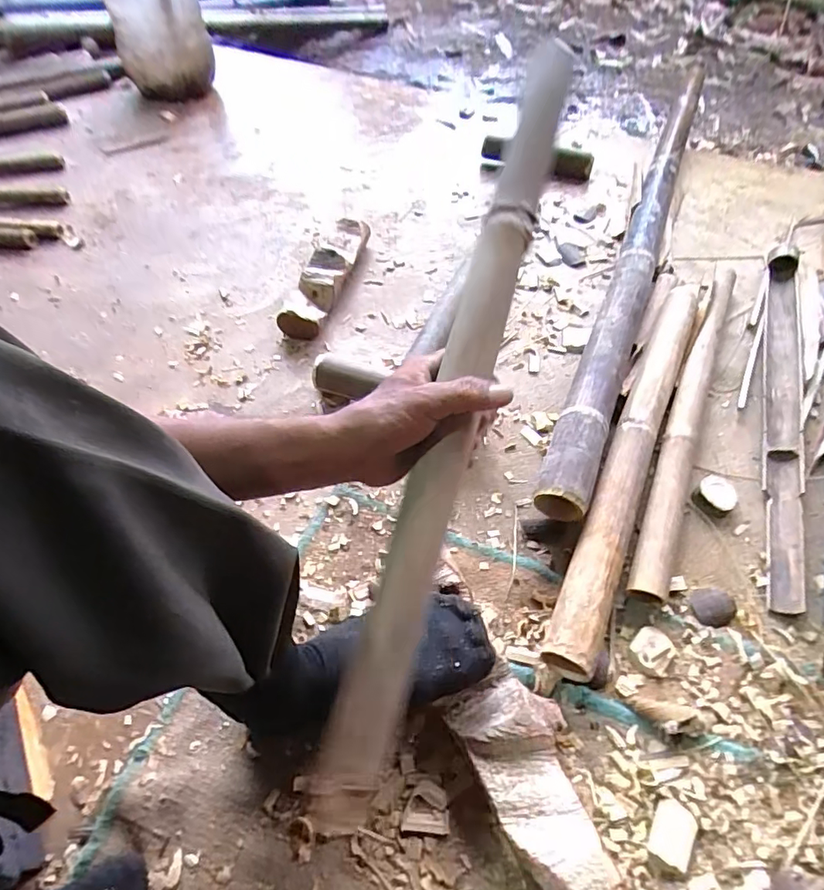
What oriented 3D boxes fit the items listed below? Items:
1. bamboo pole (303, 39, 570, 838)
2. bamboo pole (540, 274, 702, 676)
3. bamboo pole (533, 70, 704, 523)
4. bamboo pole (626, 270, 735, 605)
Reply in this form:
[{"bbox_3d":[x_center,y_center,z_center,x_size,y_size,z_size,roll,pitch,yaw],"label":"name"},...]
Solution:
[{"bbox_3d":[0.038,-0.054,0.393,0.046,0.032,0.632,14,76,12],"label":"bamboo pole"},{"bbox_3d":[0.312,-0.025,0.689,0.060,0.060,0.694,22,58,17],"label":"bamboo pole"},{"bbox_3d":[0.444,-0.412,0.964,0.065,0.075,1.329,20,58,14],"label":"bamboo pole"},{"bbox_3d":[0.401,-0.056,0.721,0.056,0.042,0.620,21,57,16],"label":"bamboo pole"}]

